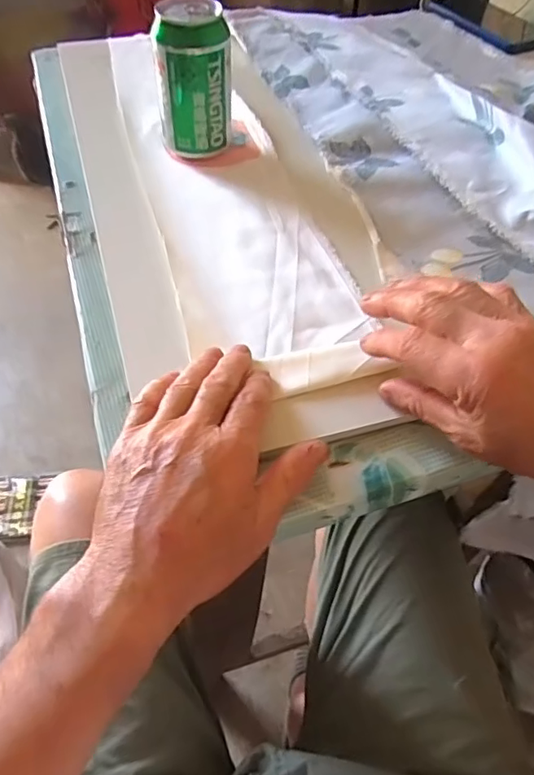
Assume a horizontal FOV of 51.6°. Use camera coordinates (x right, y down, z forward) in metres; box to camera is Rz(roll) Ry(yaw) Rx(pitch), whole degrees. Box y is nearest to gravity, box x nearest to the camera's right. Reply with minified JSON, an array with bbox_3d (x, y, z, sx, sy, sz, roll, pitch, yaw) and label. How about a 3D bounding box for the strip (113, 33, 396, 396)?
[{"bbox_3d":[-0.028,-0.202,0.508,0.169,0.016,0.517,-12,55,-11],"label":"strip"}]

